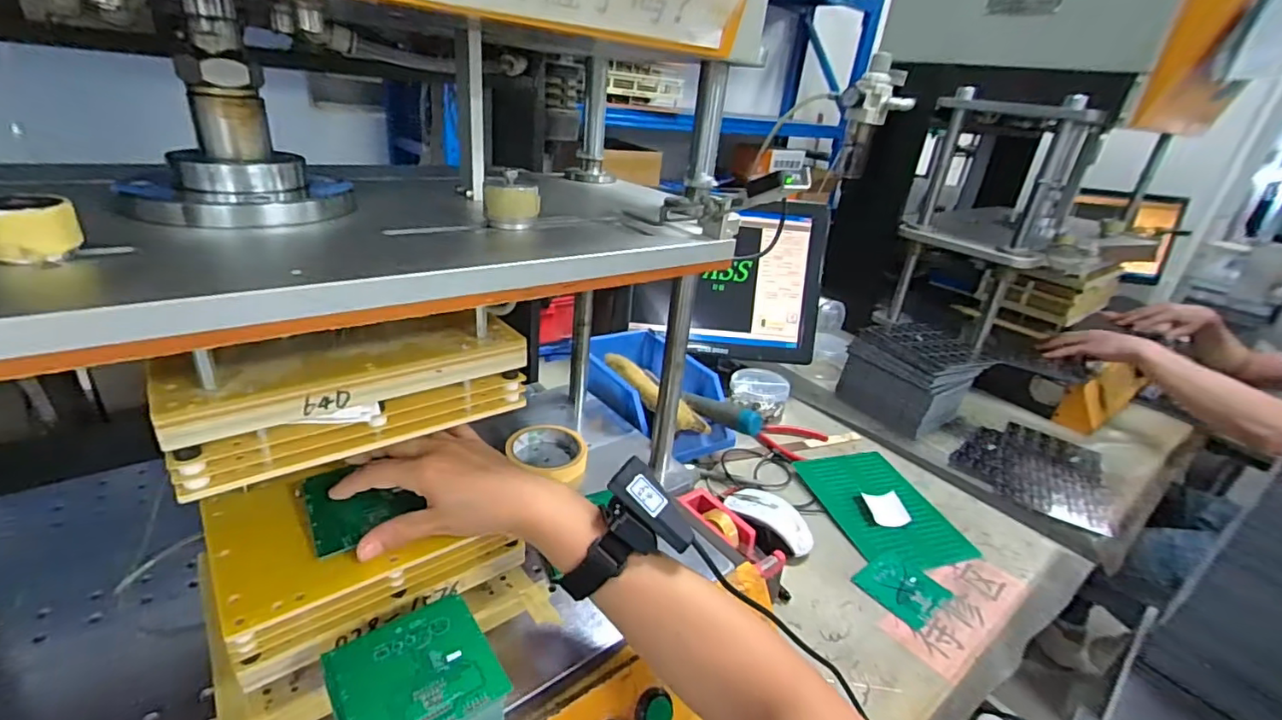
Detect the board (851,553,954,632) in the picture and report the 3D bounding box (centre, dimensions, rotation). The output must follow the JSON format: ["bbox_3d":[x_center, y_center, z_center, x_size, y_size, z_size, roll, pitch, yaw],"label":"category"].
[{"bbox_3d":[0.300,0.260,0.642,0.079,0.007,0.084,-20,38,-32],"label":"board"}]

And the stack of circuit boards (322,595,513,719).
[{"bbox_3d":[-0.138,0.216,0.351,0.087,0.068,0.087,-13,33,-35],"label":"stack of circuit boards"}]

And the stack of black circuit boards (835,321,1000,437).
[{"bbox_3d":[0.486,0.023,1.013,0.166,0.131,0.184,-15,34,-37],"label":"stack of black circuit boards"}]

